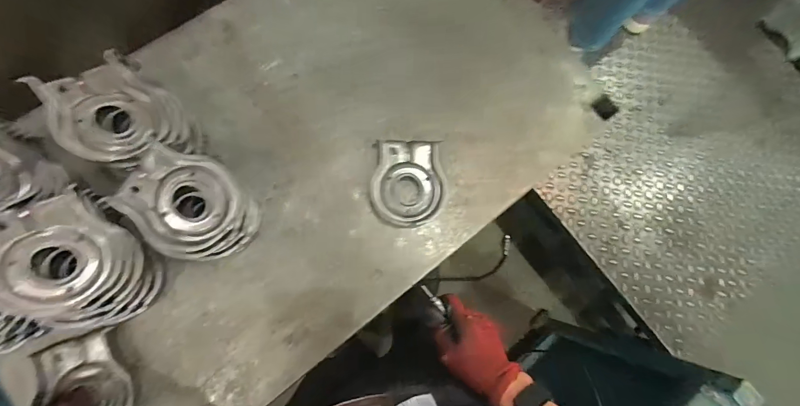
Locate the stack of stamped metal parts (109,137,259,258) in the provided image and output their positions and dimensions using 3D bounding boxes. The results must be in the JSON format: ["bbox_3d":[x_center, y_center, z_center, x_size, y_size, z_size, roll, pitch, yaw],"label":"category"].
[{"bbox_3d":[-0.246,0.004,0.438,0.133,0.096,0.113,33,78,0],"label":"stack of stamped metal parts"}]

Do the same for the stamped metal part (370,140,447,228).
[{"bbox_3d":[0.013,-0.029,0.508,0.102,0.023,0.122,7,80,-5],"label":"stamped metal part"}]

